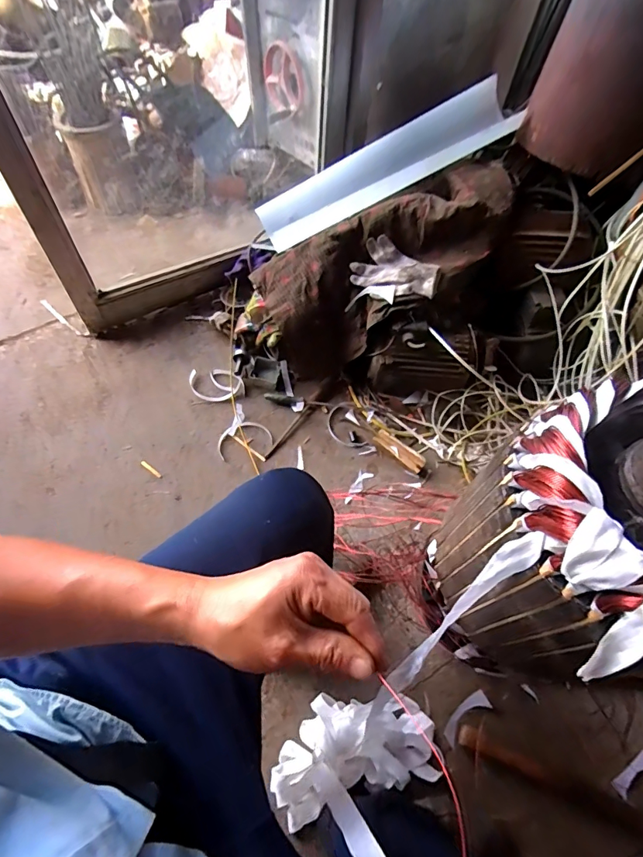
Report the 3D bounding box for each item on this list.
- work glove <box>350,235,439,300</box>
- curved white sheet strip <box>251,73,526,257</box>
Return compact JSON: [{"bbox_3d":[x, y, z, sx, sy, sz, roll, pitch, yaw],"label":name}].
[{"bbox_3d":[0.162,-0.348,0.970,0.191,0.062,0.121,29,61,14],"label":"work glove"},{"bbox_3d":[0.155,-0.614,1.038,0.639,0.074,0.136,-25,62,7],"label":"curved white sheet strip"}]

